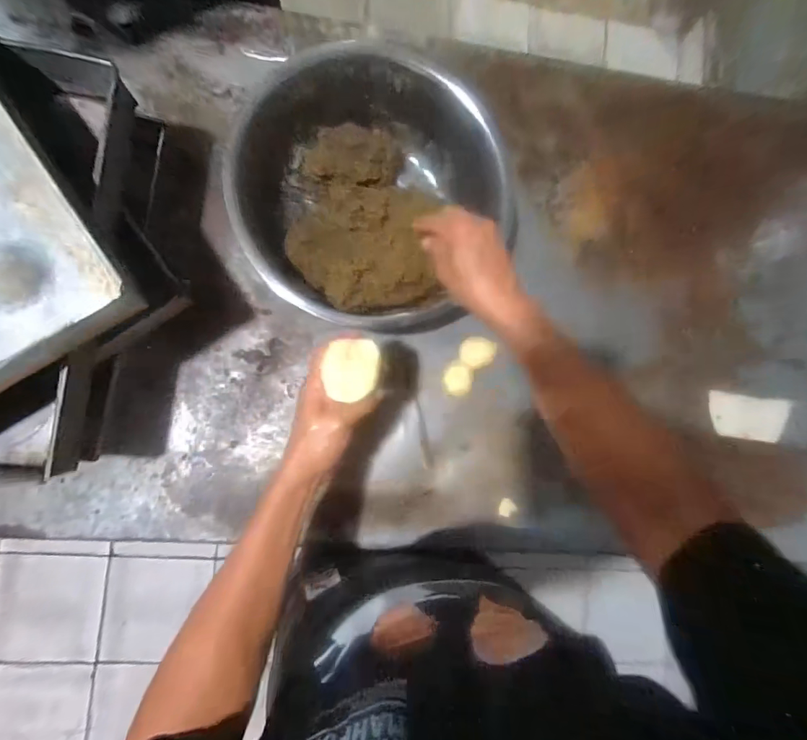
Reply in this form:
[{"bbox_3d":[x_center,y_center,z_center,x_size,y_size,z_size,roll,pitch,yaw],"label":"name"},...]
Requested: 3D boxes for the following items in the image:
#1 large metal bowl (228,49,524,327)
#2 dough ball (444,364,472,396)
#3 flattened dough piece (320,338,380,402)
[{"bbox_3d":[-0.049,-0.232,0.581,0.321,0.139,0.334,1,86,-7],"label":"large metal bowl"},{"bbox_3d":[0.084,0.016,0.657,0.044,0.025,0.047,1,86,-7],"label":"dough ball"},{"bbox_3d":[-0.054,-0.003,0.438,0.053,0.021,0.064,13,84,-6],"label":"flattened dough piece"}]

